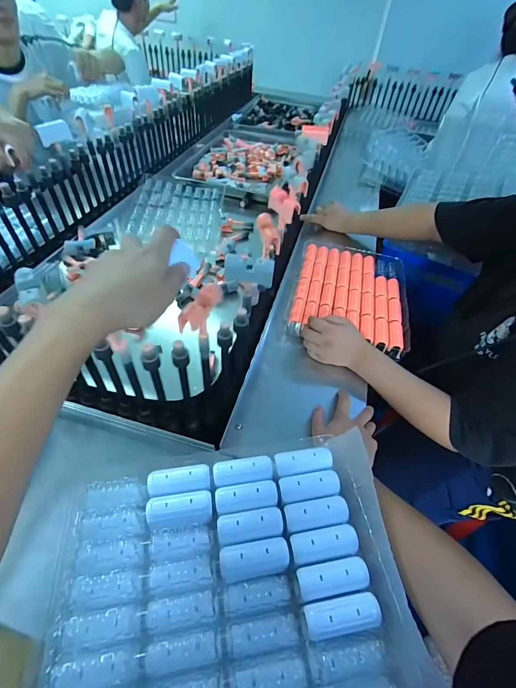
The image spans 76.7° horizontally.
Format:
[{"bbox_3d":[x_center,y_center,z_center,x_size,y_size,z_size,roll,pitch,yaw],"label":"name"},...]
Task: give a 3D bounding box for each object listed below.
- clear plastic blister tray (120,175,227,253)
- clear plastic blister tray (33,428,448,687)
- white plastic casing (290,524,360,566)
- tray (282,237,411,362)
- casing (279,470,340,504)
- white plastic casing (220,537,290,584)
[{"bbox_3d":[-0.249,-0.410,1.007,0.275,0.034,0.386,2,49,-3],"label":"clear plastic blister tray"},{"bbox_3d":[-0.033,0.259,0.353,0.364,0.052,0.276,-5,49,-9],"label":"clear plastic blister tray"},{"bbox_3d":[0.076,0.228,0.371,0.074,0.012,0.031,-4,49,-8],"label":"white plastic casing"},{"bbox_3d":[0.235,-0.142,0.836,0.272,0.031,0.374,11,49,6],"label":"tray"},{"bbox_3d":[0.067,0.180,0.411,0.076,0.012,0.031,-5,49,-8],"label":"casing"},{"bbox_3d":[-0.004,0.244,0.368,0.075,0.019,0.032,-5,49,-9],"label":"white plastic casing"}]

